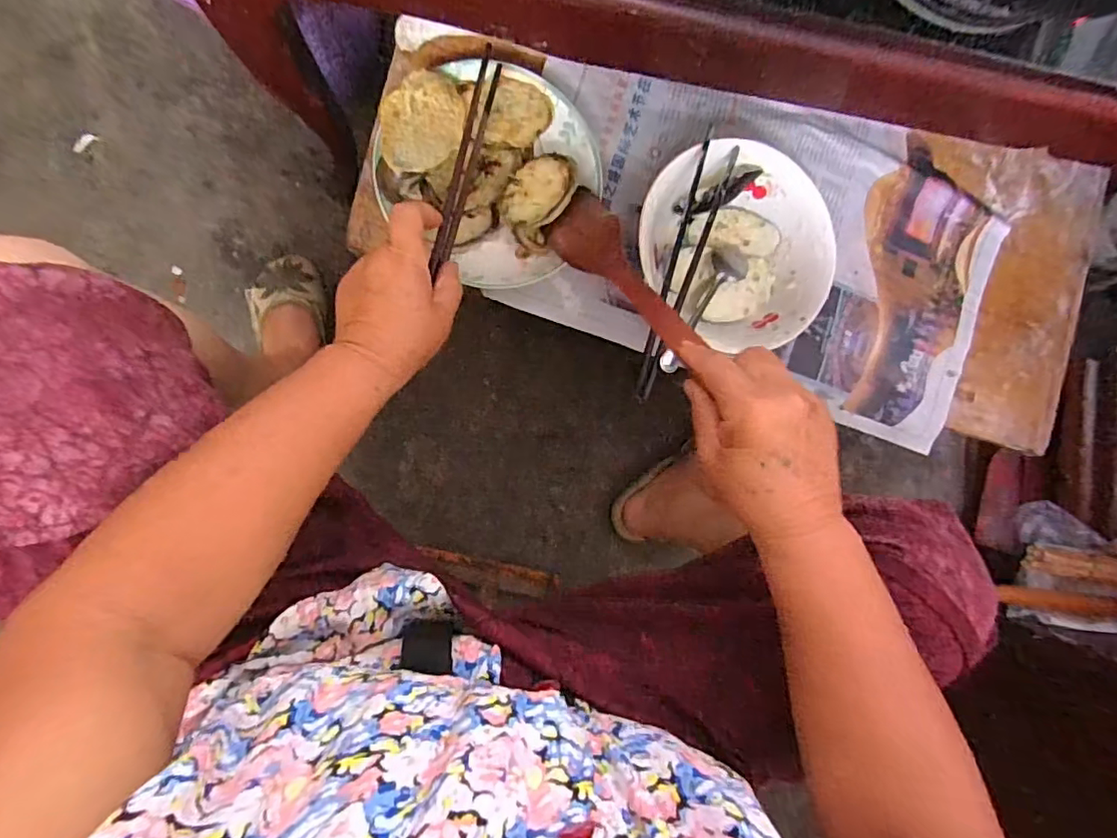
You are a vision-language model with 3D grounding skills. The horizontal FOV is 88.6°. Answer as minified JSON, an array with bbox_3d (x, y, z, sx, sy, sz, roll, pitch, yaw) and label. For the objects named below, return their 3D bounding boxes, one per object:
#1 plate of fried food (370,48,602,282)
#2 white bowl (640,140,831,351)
[{"bbox_3d":[-0.056,-0.228,0.507,0.187,0.051,0.178,0,90,-12],"label":"plate of fried food"},{"bbox_3d":[0.161,-0.160,0.549,0.182,0.073,0.180,0,90,-12],"label":"white bowl"}]

